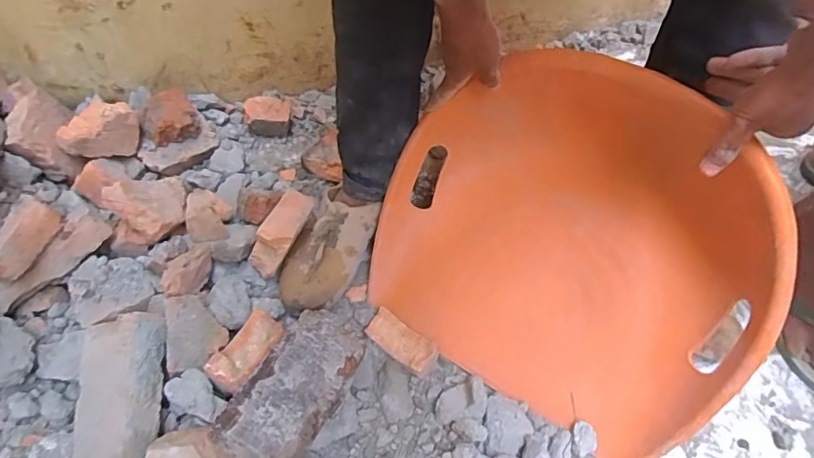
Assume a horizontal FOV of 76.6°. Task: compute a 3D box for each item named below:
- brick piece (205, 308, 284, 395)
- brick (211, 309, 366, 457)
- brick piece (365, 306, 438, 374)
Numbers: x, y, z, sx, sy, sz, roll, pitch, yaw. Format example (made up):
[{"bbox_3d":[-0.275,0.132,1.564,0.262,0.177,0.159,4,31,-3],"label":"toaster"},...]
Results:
[{"bbox_3d":[-0.170,0.127,0.549,0.041,0.022,0.092,51,47,-12],"label":"brick piece"},{"bbox_3d":[-0.108,0.155,0.532,0.087,0.042,0.179,20,38,13],"label":"brick"},{"bbox_3d":[-0.007,0.136,0.632,0.089,0.019,0.038,33,61,20],"label":"brick piece"}]

